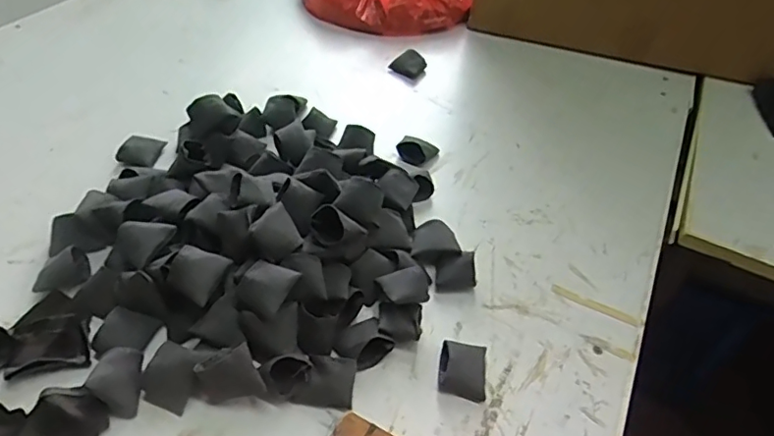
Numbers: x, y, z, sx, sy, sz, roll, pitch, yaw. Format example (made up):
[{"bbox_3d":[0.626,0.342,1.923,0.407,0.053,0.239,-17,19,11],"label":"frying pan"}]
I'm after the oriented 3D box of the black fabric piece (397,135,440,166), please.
[{"bbox_3d":[0.033,-0.076,0.599,0.041,0.019,0.038,18,46,11],"label":"black fabric piece"}]

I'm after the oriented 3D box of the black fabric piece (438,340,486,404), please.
[{"bbox_3d":[0.059,0.111,0.415,0.036,0.020,0.045,9,45,3],"label":"black fabric piece"}]

